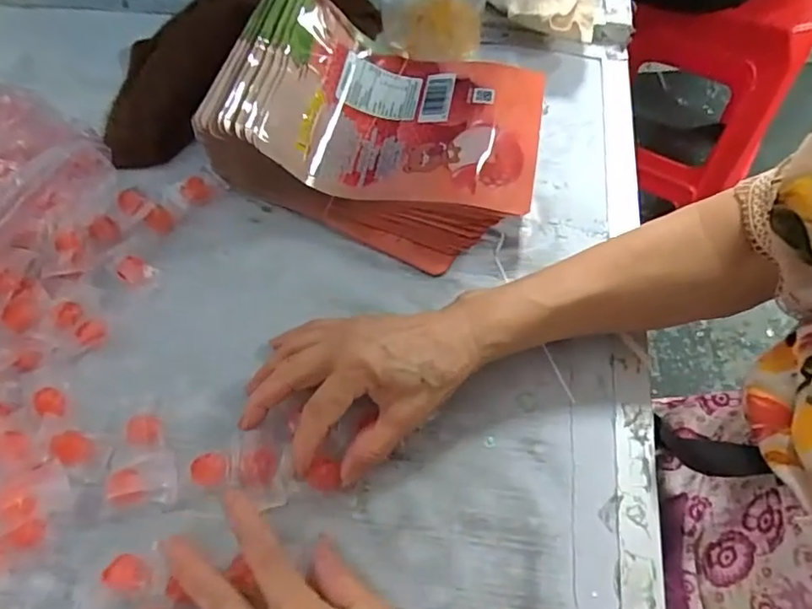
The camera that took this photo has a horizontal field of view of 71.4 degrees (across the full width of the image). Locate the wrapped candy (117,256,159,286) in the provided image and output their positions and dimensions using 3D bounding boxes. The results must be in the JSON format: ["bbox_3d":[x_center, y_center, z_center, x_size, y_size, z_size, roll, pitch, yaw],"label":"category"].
[{"bbox_3d":[-0.208,-0.027,0.433,0.025,0.009,0.023,-38,67,-17],"label":"wrapped candy"}]

